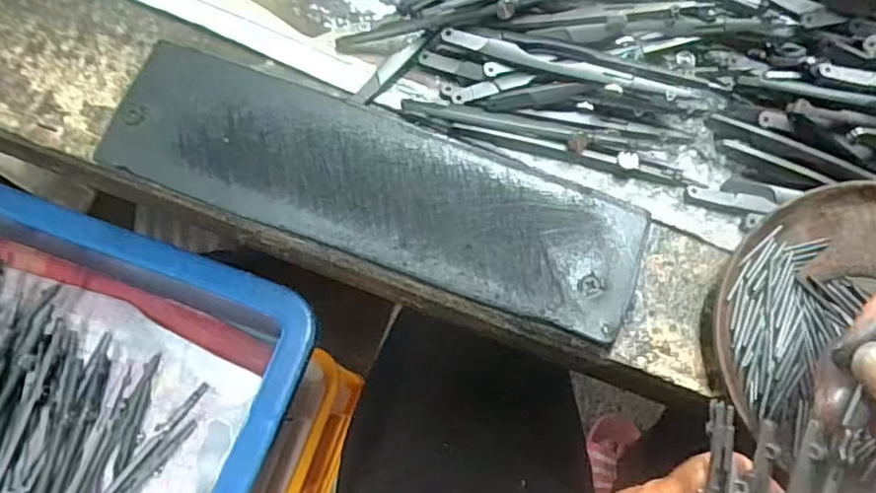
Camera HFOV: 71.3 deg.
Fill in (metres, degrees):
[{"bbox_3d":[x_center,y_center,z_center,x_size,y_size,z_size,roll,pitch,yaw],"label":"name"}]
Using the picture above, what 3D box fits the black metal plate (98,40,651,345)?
[{"bbox_3d":[-0.026,-0.023,0.242,0.210,0.012,0.061,20,73,4],"label":"black metal plate"}]

